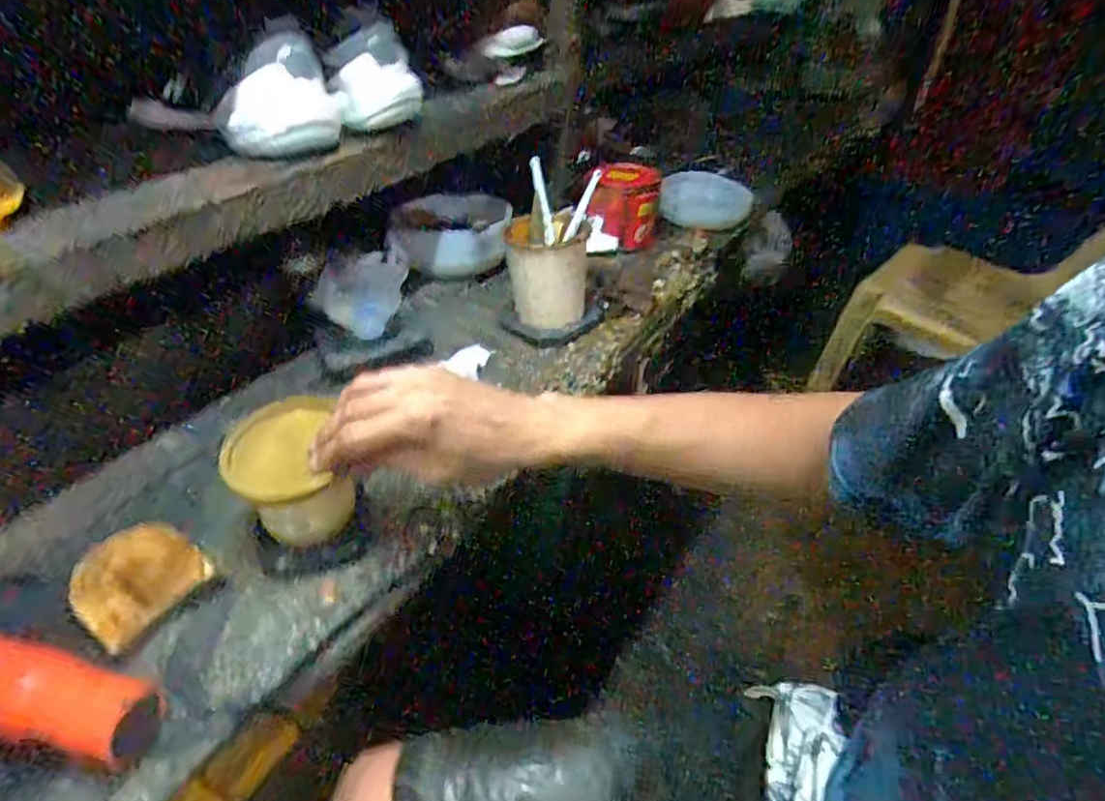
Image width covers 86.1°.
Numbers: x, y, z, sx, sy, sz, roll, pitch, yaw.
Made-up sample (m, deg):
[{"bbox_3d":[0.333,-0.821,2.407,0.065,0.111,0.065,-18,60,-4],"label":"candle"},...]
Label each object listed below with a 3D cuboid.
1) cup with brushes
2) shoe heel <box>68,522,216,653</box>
[{"bbox_3d":[-0.005,-0.169,0.663,0.089,0.152,0.111,2,41,-2],"label":"cup with brushes"},{"bbox_3d":[-0.297,0.126,0.424,0.084,0.019,0.076,28,46,24],"label":"shoe heel"}]

